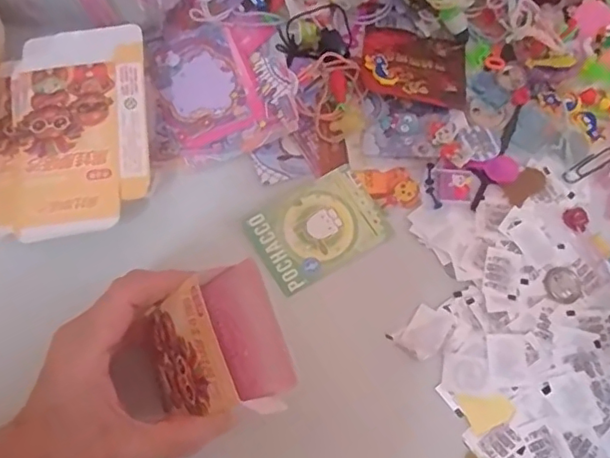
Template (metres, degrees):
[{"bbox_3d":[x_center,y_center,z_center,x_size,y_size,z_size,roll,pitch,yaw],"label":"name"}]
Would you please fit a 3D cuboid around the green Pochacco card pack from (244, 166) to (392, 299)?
[{"bbox_3d":[0.009,-0.001,0.383,0.085,0.006,0.061,-30,73,-10],"label":"green Pochacco card pack"}]

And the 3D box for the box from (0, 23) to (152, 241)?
[{"bbox_3d":[-0.163,-0.066,0.391,0.113,0.034,0.152,-6,71,-2],"label":"box"}]

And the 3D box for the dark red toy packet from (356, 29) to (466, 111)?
[{"bbox_3d":[0.081,-0.125,0.422,0.081,0.012,0.063,8,71,3],"label":"dark red toy packet"}]

